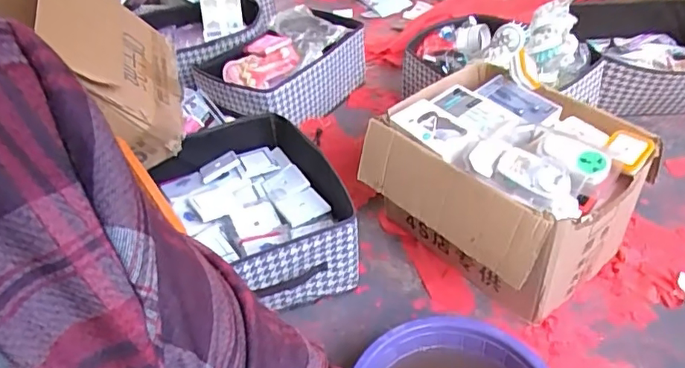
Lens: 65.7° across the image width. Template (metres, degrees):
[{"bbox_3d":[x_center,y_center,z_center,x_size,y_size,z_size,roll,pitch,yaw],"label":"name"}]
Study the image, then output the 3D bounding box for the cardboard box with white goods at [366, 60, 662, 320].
[{"bbox_3d":[0.273,0.012,0.962,0.311,0.299,0.382,-30,45,-25],"label":"cardboard box with white goods"}]

